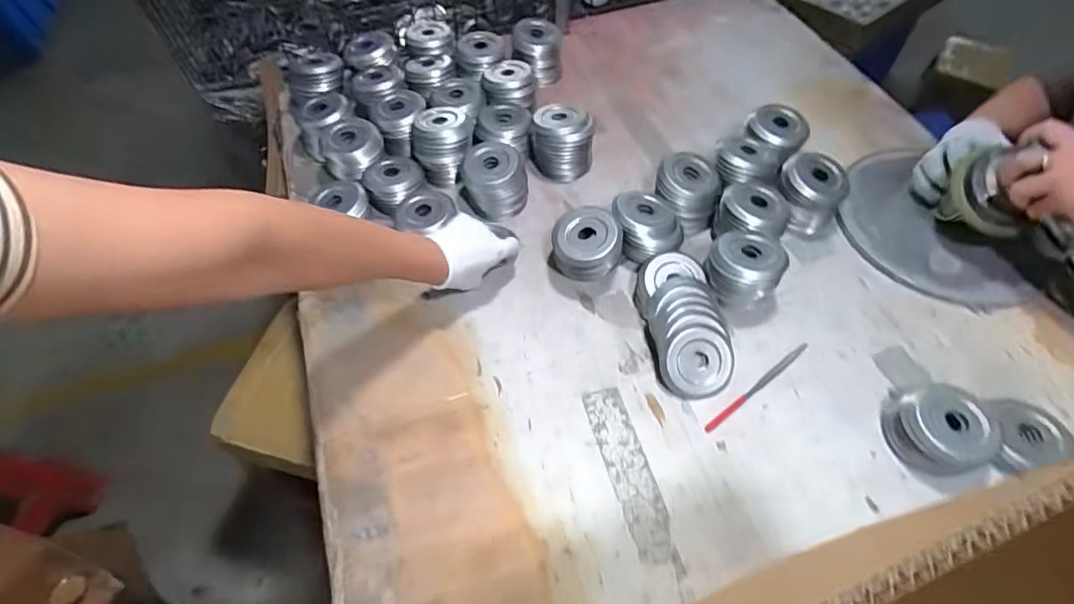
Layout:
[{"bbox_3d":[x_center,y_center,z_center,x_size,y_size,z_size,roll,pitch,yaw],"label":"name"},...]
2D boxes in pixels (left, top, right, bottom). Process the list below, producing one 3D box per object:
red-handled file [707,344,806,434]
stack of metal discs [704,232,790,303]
[{"bbox_3d":[0.255,0.095,0.590,0.177,0.005,0.009,-32,59,-20],"label":"red-handled file"},{"bbox_3d":[0.250,-0.037,0.632,0.077,0.087,0.083,1,55,2],"label":"stack of metal discs"}]

